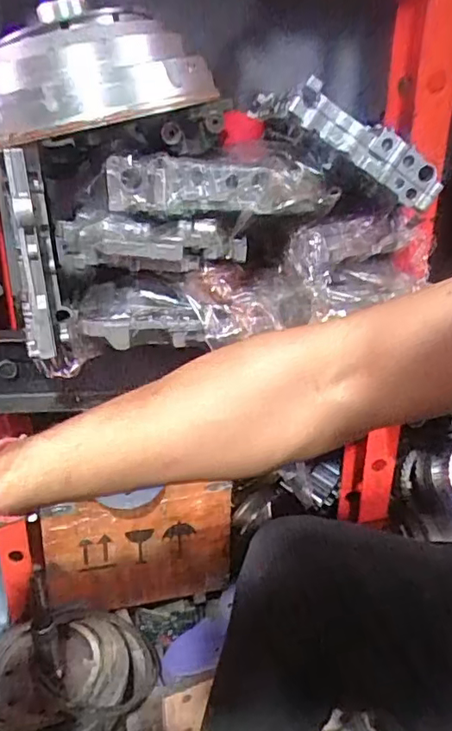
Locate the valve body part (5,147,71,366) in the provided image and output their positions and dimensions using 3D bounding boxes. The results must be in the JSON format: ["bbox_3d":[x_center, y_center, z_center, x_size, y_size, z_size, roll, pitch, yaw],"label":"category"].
[{"bbox_3d":[-0.190,-0.114,0.558,0.042,0.195,0.089,-7,23,-17],"label":"valve body part"}]

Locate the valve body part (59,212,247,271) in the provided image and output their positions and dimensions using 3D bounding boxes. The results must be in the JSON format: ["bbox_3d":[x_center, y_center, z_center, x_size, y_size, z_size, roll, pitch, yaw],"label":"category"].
[{"bbox_3d":[-0.074,-0.126,0.562,0.182,0.045,0.078,-5,23,-13],"label":"valve body part"}]

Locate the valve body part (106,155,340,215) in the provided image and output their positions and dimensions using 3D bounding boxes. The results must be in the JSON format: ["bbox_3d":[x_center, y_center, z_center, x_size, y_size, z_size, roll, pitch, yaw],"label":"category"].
[{"bbox_3d":[-0.005,-0.183,0.560,0.222,0.051,0.030,-2,22,-5],"label":"valve body part"}]

